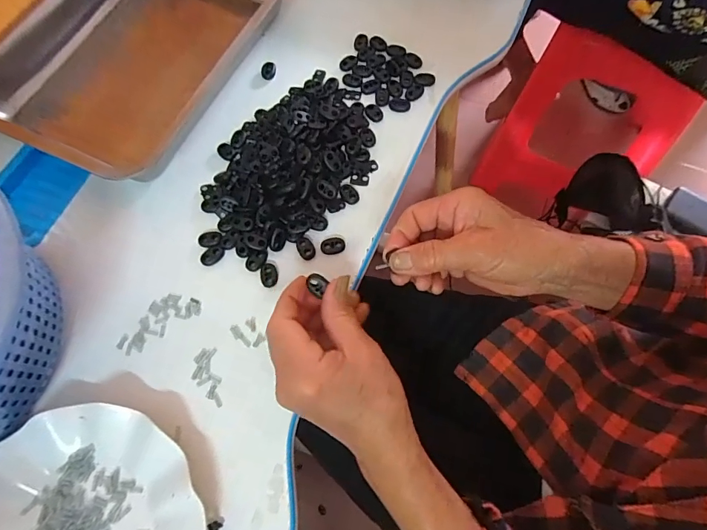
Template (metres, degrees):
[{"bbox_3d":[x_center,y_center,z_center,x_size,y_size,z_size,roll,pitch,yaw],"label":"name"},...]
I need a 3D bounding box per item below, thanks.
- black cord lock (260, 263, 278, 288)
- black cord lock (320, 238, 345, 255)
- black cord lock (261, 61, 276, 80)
[{"bbox_3d":[-0.074,0.008,0.369,0.015,0.004,0.022,-12,69,-2],"label":"black cord lock"},{"bbox_3d":[-0.019,-0.017,0.377,0.022,0.004,0.015,2,69,4],"label":"black cord lock"},{"bbox_3d":[-0.092,-0.211,0.456,0.016,0.004,0.021,0,69,2],"label":"black cord lock"}]

